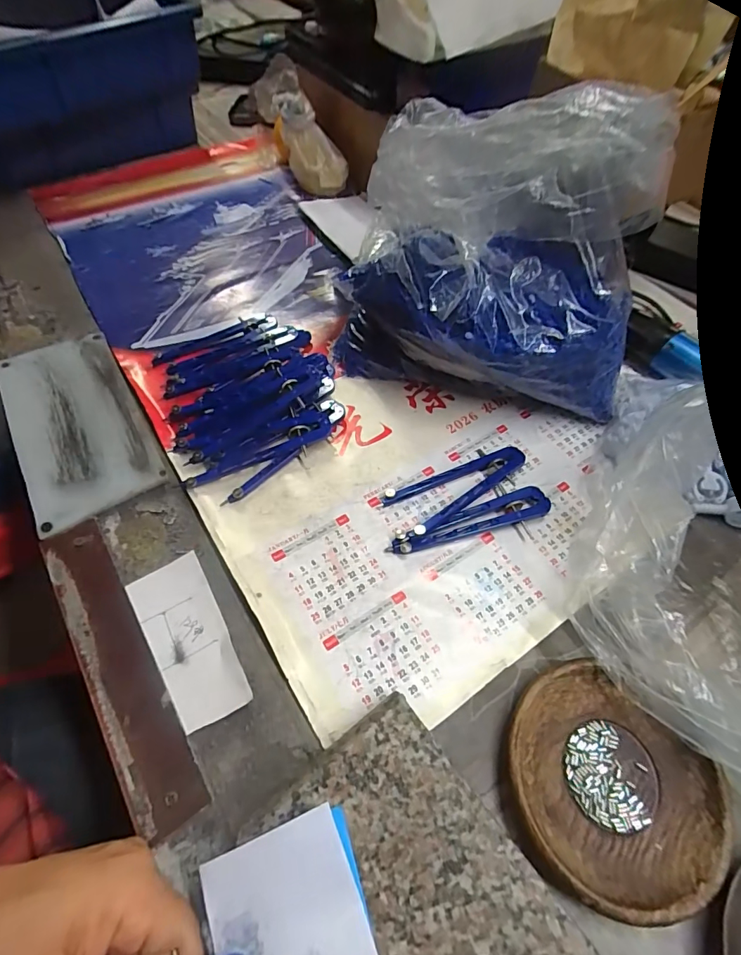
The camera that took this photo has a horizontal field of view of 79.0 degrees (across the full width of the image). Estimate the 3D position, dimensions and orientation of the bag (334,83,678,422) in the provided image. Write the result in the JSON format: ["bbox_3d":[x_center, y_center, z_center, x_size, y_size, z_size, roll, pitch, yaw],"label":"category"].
[{"bbox_3d":[0.090,-0.175,0.355,0.228,0.207,0.165,6,56,2],"label":"bag"}]

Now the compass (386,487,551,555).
[{"bbox_3d":[0.074,0.032,0.334,0.123,0.011,0.024,-13,58,-10],"label":"compass"}]

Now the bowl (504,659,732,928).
[{"bbox_3d":[0.125,0.166,0.242,0.100,0.016,0.107,1,56,-2],"label":"bowl"}]

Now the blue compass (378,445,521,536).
[{"bbox_3d":[0.066,0.002,0.353,0.118,0.012,0.047,-31,63,-21],"label":"blue compass"}]

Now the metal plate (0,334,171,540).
[{"bbox_3d":[-0.244,-0.049,0.374,0.094,0.007,0.196,-27,61,-20],"label":"metal plate"}]

